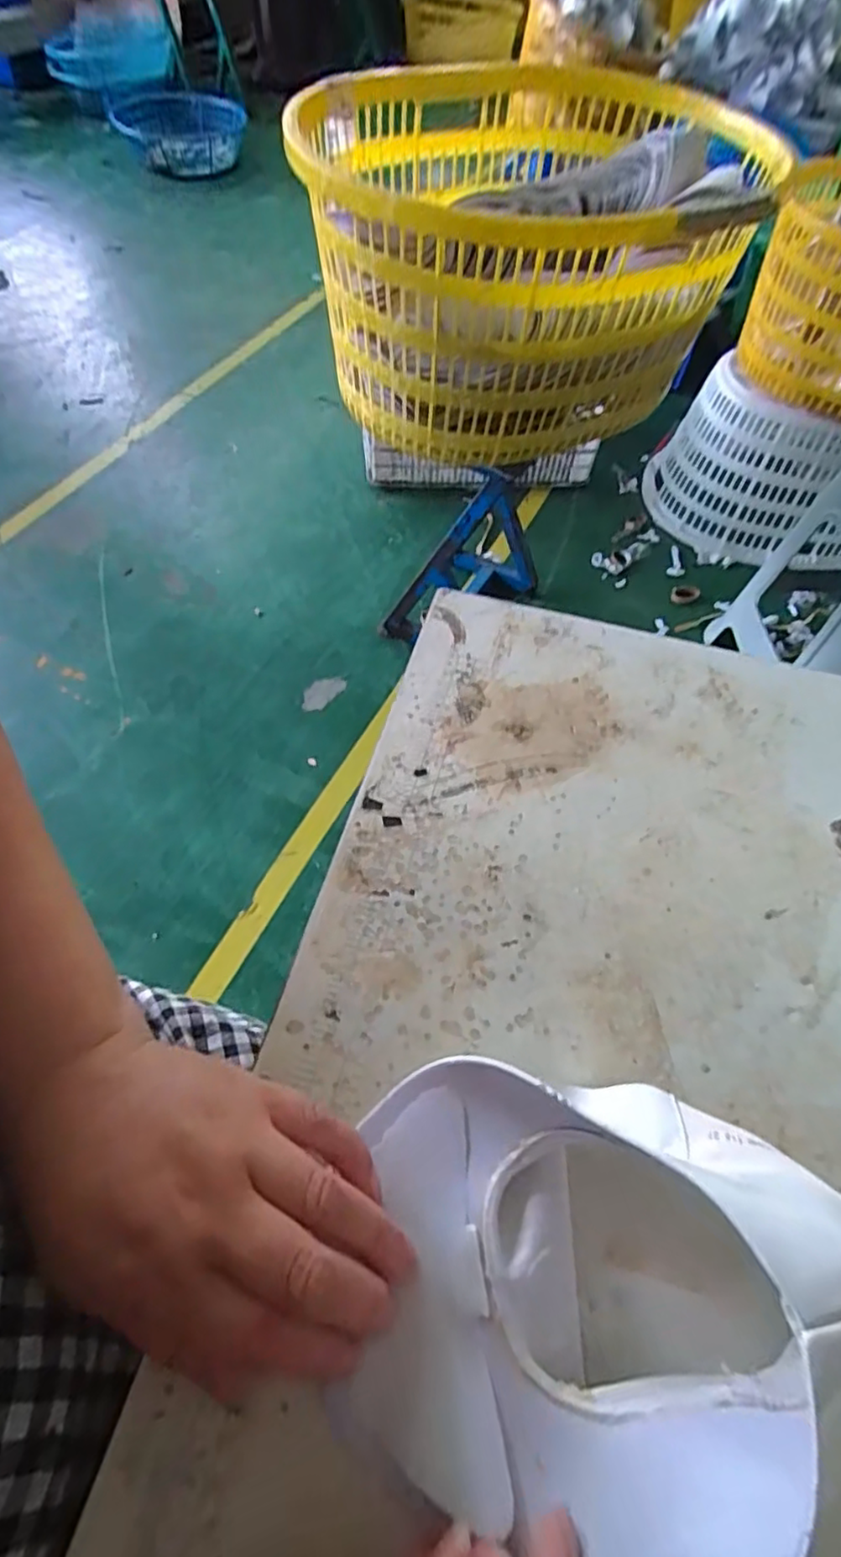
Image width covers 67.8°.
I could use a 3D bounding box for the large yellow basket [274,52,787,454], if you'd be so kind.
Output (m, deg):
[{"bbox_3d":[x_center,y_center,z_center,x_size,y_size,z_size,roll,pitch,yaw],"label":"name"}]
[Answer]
[{"bbox_3d":[0.138,-0.650,0.808,0.561,0.263,0.422,-19,62,-13],"label":"large yellow basket"}]

